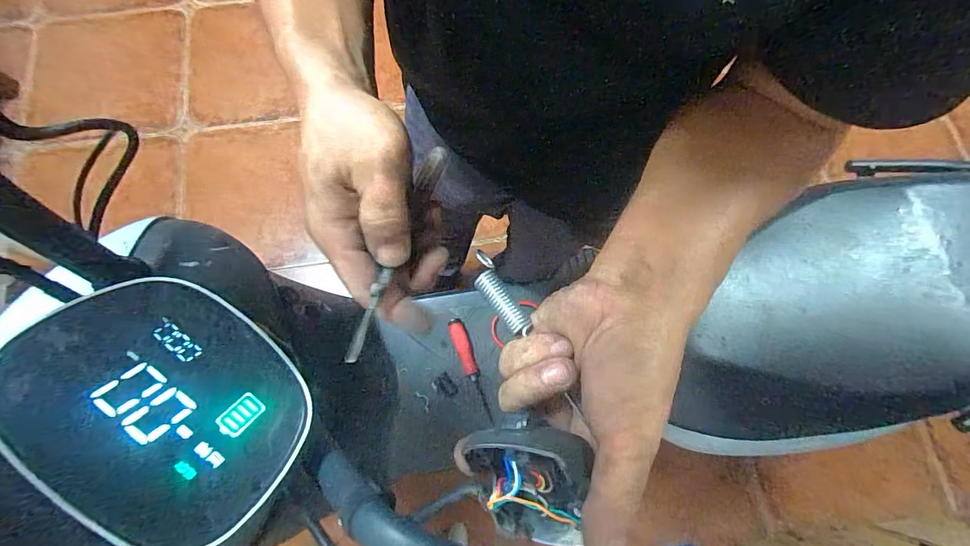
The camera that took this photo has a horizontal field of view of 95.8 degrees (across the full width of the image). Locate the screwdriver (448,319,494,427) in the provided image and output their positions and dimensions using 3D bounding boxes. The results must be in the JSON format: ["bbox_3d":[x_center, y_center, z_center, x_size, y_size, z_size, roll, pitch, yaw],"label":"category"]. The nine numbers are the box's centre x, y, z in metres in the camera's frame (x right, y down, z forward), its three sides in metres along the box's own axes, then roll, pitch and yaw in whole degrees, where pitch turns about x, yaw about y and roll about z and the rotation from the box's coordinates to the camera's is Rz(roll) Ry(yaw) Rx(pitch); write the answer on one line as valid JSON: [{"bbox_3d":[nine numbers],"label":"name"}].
[{"bbox_3d":[-0.026,0.187,0.847,0.029,0.028,0.207,-21,94,-7],"label":"screwdriver"}]

